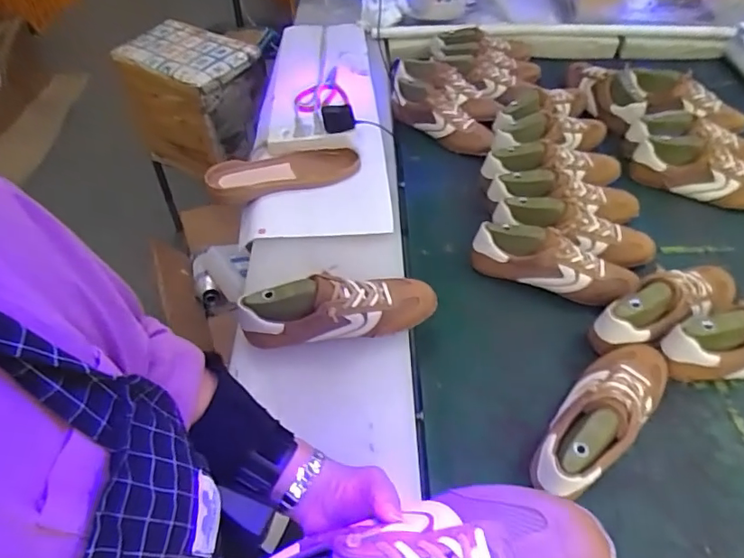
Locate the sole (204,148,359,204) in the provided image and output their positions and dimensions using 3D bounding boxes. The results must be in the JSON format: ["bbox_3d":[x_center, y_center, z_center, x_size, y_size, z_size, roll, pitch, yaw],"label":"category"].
[{"bbox_3d":[-0.159,-0.197,0.950,0.268,0.037,0.101,-12,50,-15],"label":"sole"}]

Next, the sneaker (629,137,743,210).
[{"bbox_3d":[0.625,-0.195,0.979,0.267,0.091,0.088,14,48,8],"label":"sneaker"}]

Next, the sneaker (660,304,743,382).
[{"bbox_3d":[0.533,0.089,0.740,0.260,0.095,0.082,-5,50,-7],"label":"sneaker"}]

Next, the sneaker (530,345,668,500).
[{"bbox_3d":[0.284,0.170,0.657,0.090,0.088,0.270,37,55,26],"label":"sneaker"}]

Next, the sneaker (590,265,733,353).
[{"bbox_3d":[0.441,0.041,0.776,0.258,0.090,0.079,-22,54,-20],"label":"sneaker"}]

